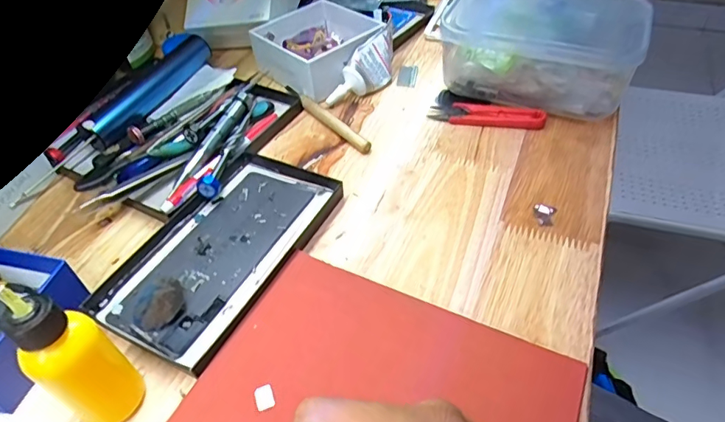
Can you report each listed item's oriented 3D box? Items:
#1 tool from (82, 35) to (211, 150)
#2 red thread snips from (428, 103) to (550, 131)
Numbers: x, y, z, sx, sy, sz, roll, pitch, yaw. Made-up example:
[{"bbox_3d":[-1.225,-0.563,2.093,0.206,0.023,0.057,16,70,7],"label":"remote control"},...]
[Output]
[{"bbox_3d":[-0.202,-0.118,0.459,0.026,0.032,0.146,22,52,23],"label":"tool"},{"bbox_3d":[0.114,-0.090,0.447,0.101,0.022,0.022,9,48,13],"label":"red thread snips"}]

